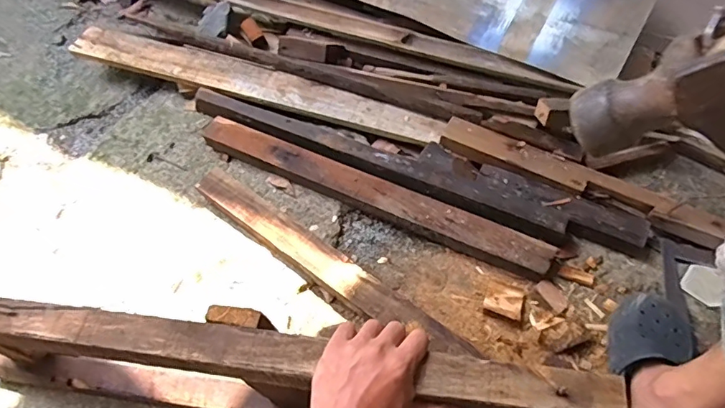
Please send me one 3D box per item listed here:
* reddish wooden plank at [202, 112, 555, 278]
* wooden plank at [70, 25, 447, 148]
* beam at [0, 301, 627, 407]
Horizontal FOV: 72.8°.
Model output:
[{"bbox_3d":[0.007,-0.026,0.958,0.726,0.050,0.071,22,60,16],"label":"reddish wooden plank"},{"bbox_3d":[-0.258,-0.278,1.127,0.887,0.021,0.110,17,61,10],"label":"wooden plank"},{"bbox_3d":[-0.198,0.158,0.515,0.857,0.056,0.066,4,57,10],"label":"beam"}]

